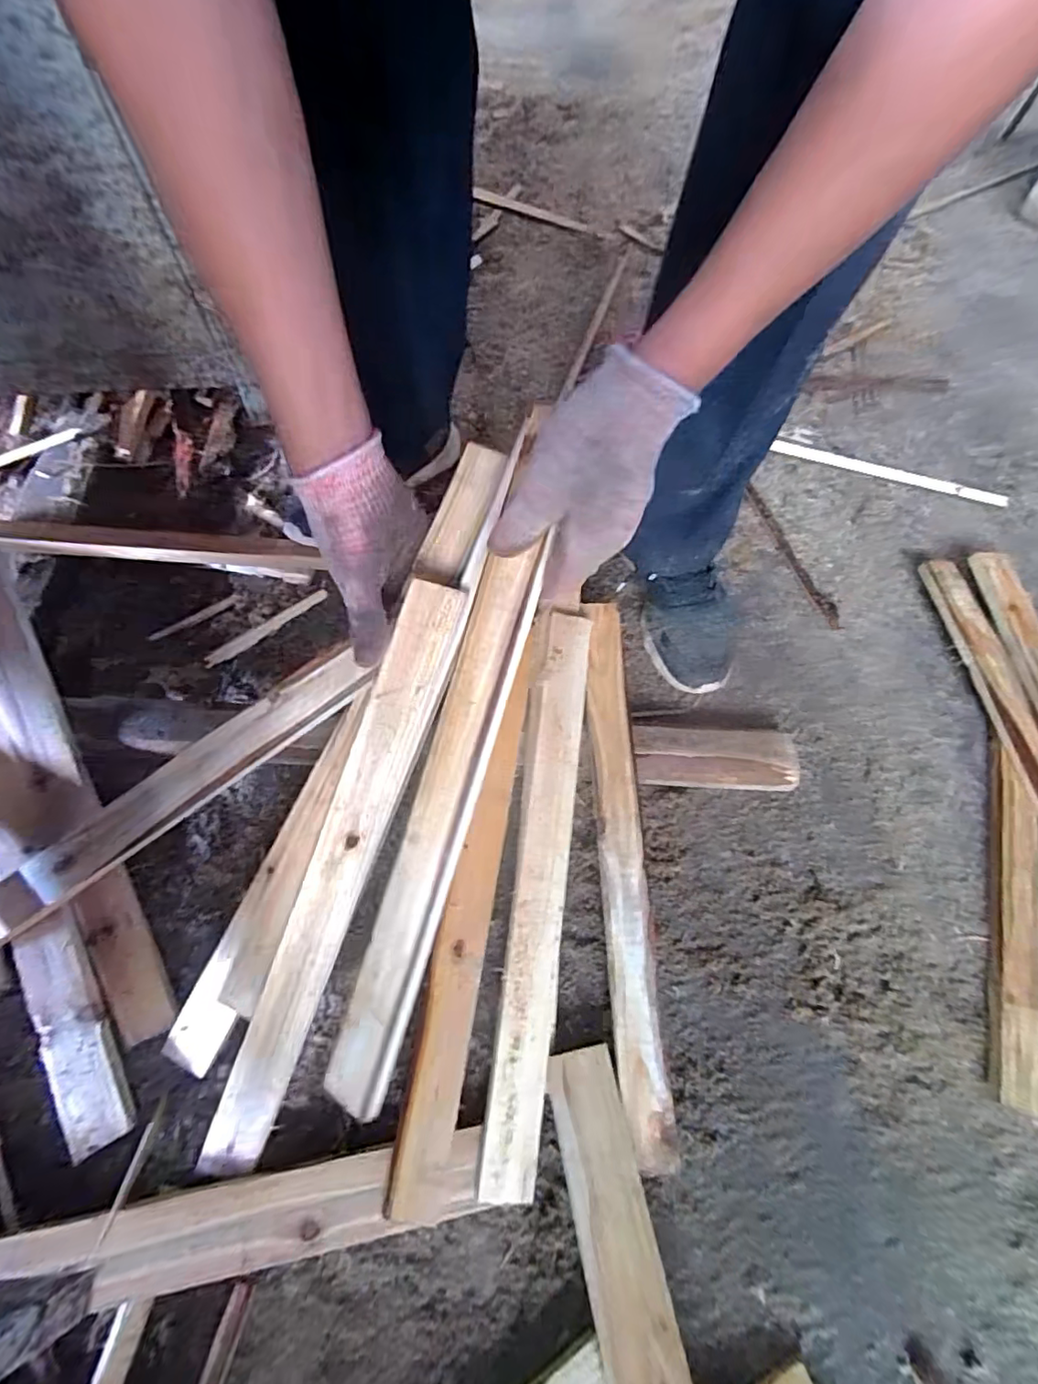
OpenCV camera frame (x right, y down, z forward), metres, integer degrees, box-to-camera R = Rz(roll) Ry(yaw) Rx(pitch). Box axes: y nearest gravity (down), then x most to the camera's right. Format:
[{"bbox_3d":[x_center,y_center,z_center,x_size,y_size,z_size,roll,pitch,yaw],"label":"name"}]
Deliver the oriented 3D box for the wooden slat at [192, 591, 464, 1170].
[{"bbox_3d":[-0.143,0.135,0.430,0.060,0.028,0.453,21,91,12],"label":"wooden slat"}]

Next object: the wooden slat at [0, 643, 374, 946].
[{"bbox_3d":[-0.267,0.069,0.452,0.337,0.026,0.049,-35,67,2],"label":"wooden slat"}]

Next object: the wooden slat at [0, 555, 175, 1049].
[{"bbox_3d":[-0.425,0.072,0.512,0.046,0.014,0.497,-23,84,-28],"label":"wooden slat"}]

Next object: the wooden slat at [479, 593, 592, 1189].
[{"bbox_3d":[0.018,0.150,0.494,0.049,0.024,0.468,5,71,5],"label":"wooden slat"}]

